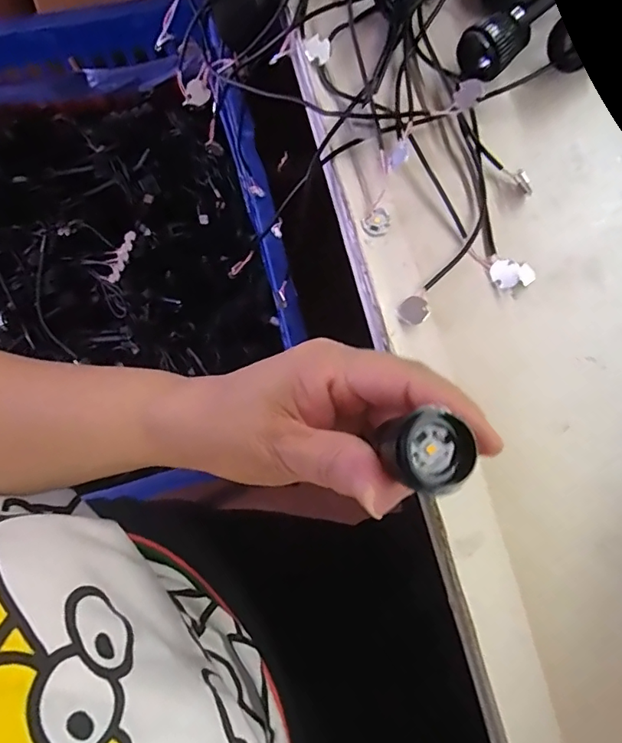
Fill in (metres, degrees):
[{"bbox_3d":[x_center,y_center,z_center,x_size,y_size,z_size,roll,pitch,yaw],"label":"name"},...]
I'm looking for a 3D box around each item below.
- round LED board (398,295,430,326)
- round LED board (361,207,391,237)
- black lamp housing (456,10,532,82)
[{"bbox_3d":[0.054,-0.032,0.263,0.015,0.004,0.014,0,79,0],"label":"round LED board"},{"bbox_3d":[0.036,-0.080,0.274,0.013,0.004,0.015,39,82,7],"label":"round LED board"},{"bbox_3d":[0.100,-0.176,0.280,0.044,0.021,0.025,-35,81,-6],"label":"black lamp housing"}]

